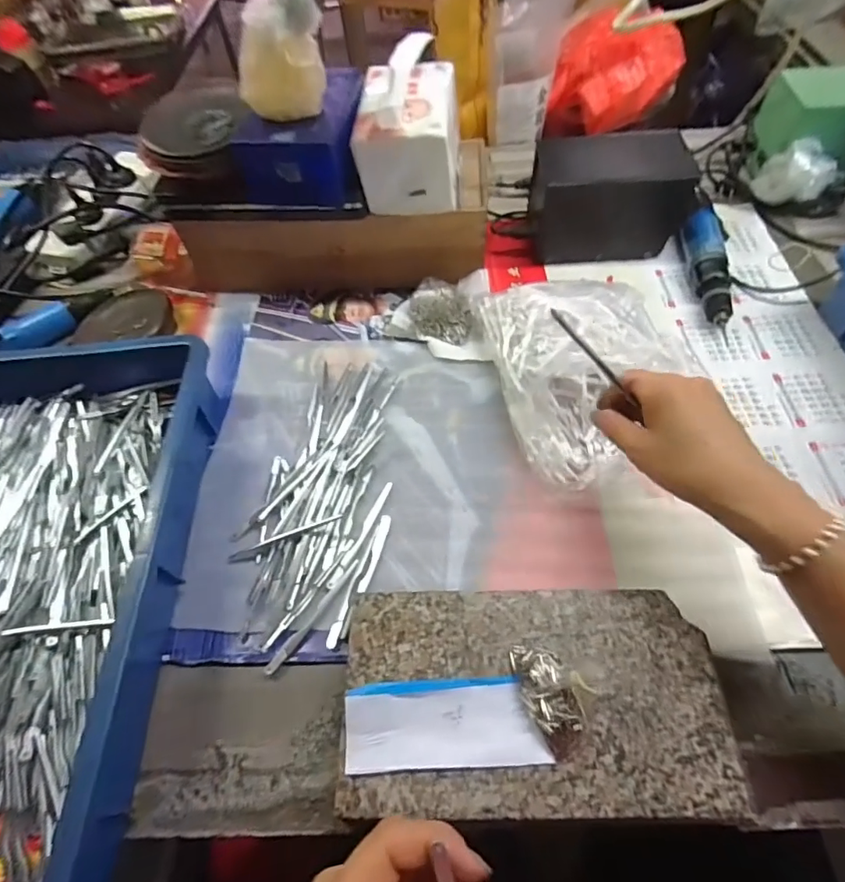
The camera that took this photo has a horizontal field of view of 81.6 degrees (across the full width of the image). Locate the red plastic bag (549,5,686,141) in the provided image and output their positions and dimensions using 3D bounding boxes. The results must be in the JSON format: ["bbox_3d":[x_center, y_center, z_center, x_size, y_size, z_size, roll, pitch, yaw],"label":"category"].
[{"bbox_3d":[0.275,-0.519,0.705,0.170,0.126,0.110,14,60,13],"label":"red plastic bag"}]

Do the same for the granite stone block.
[{"bbox_3d":[0.071,0.172,0.332,0.238,0.044,0.131,-2,58,3],"label":"granite stone block"}]

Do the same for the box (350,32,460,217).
[{"bbox_3d":[-0.010,-0.308,0.476,0.093,0.109,0.119,1,58,5],"label":"box"}]

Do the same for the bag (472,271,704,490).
[{"bbox_3d":[0.148,-0.073,0.448,0.150,0.081,0.217,-12,58,-3],"label":"bag"}]

